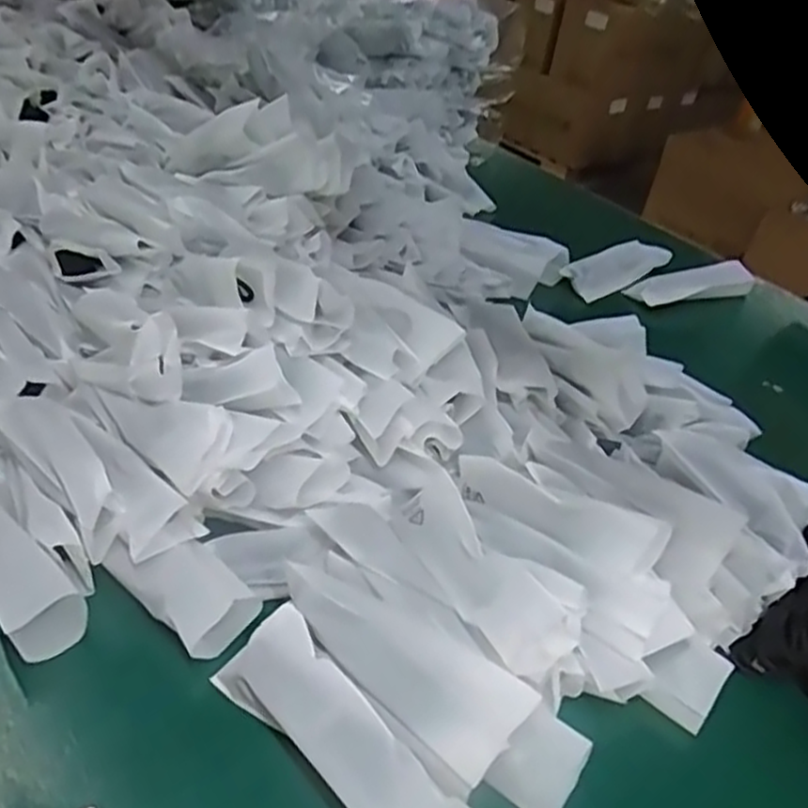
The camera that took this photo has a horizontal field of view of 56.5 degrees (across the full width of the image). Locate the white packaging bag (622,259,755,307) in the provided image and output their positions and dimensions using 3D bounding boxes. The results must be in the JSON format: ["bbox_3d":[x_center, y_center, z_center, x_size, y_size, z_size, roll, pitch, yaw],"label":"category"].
[{"bbox_3d":[0.343,-0.143,0.879,0.170,0.034,0.043,-12,41,-24],"label":"white packaging bag"}]

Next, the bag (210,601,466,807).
[{"bbox_3d":[-0.035,0.175,0.393,0.047,0.037,0.155,-27,49,-37],"label":"bag"}]

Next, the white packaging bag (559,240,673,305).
[{"bbox_3d":[0.250,-0.161,0.894,0.142,0.033,0.053,-21,46,-32],"label":"white packaging bag"}]

